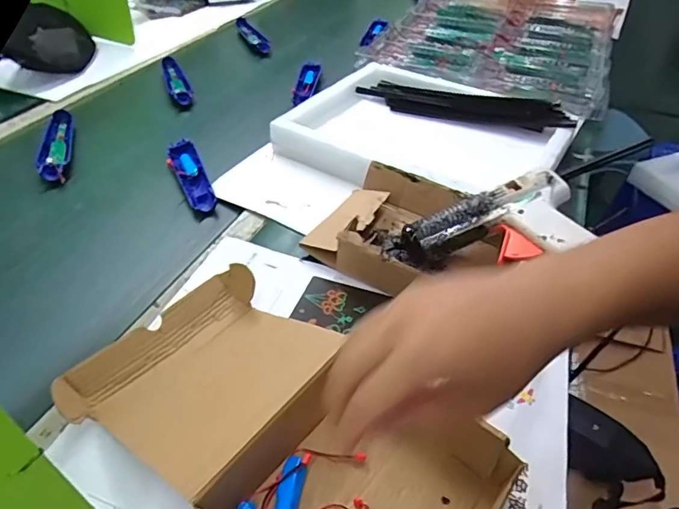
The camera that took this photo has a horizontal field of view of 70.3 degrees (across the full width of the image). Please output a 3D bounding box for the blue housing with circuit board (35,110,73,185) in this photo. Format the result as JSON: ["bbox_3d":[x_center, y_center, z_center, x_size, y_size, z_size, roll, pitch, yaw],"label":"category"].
[{"bbox_3d":[-0.396,-0.151,0.672,0.038,0.021,0.171,-12,45,-15],"label":"blue housing with circuit board"}]

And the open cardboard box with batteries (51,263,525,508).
[{"bbox_3d":[-0.047,0.122,0.353,0.303,0.055,0.169,29,49,25],"label":"open cardboard box with batteries"}]

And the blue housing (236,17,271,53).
[{"bbox_3d":[-0.187,-0.471,1.034,0.032,0.021,0.173,-16,46,-18],"label":"blue housing"}]

